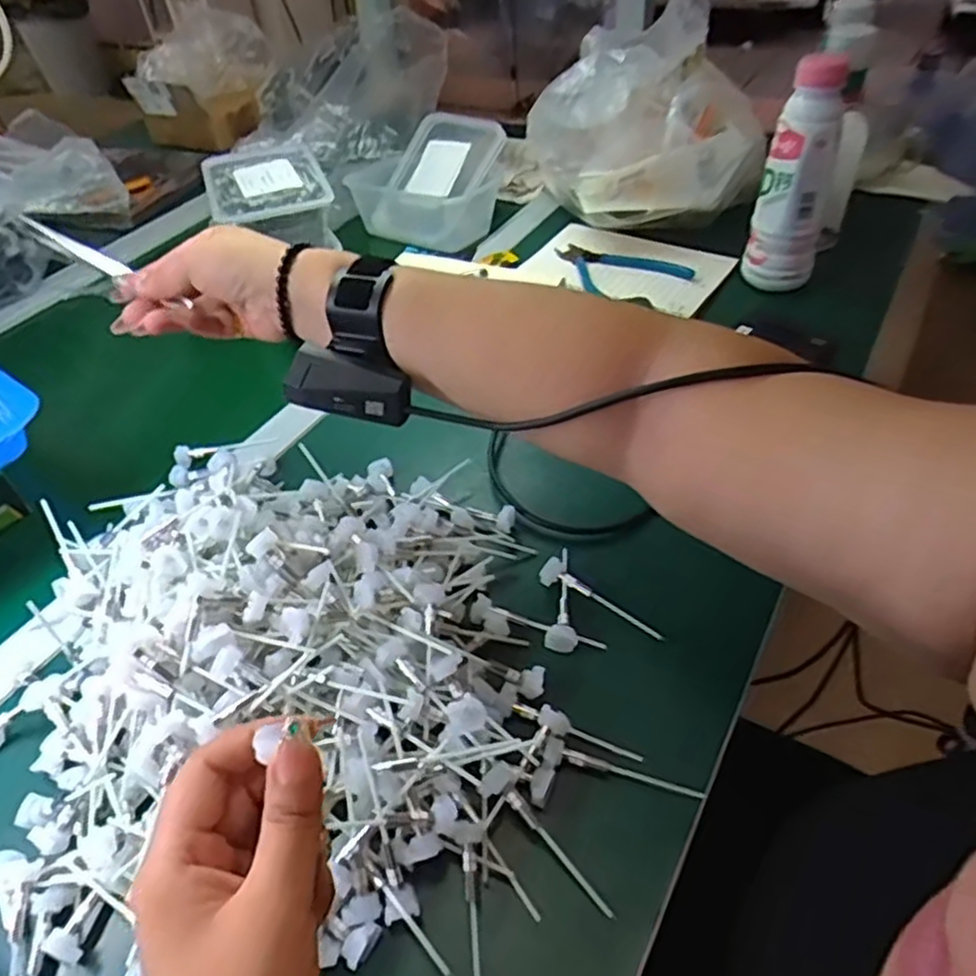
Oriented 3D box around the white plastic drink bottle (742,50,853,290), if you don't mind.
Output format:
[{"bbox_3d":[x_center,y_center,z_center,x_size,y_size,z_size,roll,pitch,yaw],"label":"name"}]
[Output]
[{"bbox_3d":[0.286,-0.286,0.665,0.064,0.202,0.073,13,47,19],"label":"white plastic drink bottle"}]

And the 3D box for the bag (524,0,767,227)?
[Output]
[{"bbox_3d":[0.165,-0.395,0.774,0.227,0.205,0.197,16,48,22],"label":"bag"}]

